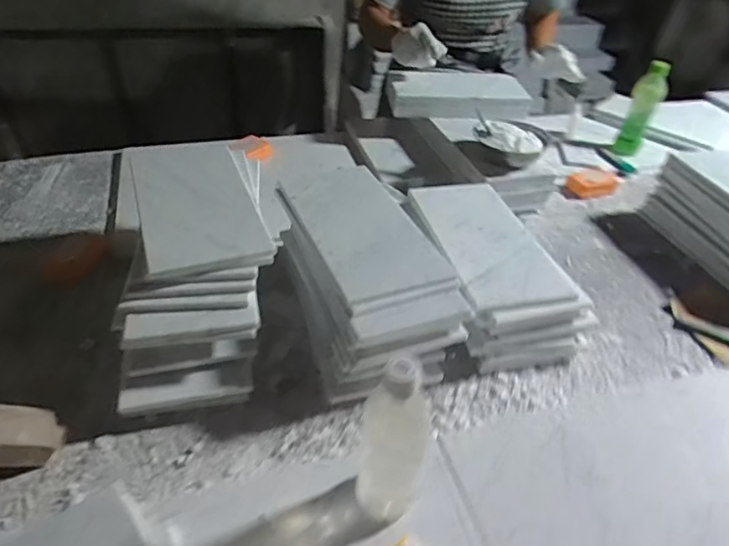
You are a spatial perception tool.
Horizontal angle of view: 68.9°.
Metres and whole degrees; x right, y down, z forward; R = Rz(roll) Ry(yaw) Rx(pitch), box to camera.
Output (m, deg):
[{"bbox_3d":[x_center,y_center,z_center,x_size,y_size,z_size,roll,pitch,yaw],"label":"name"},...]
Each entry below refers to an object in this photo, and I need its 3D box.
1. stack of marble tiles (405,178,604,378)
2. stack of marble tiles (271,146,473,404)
[{"bbox_3d":[0.201,-0.019,0.816,0.194,0.087,0.330,-4,41,-7],"label":"stack of marble tiles"},{"bbox_3d":[-0.004,-0.020,0.755,0.187,0.113,0.343,-11,42,-15],"label":"stack of marble tiles"}]

